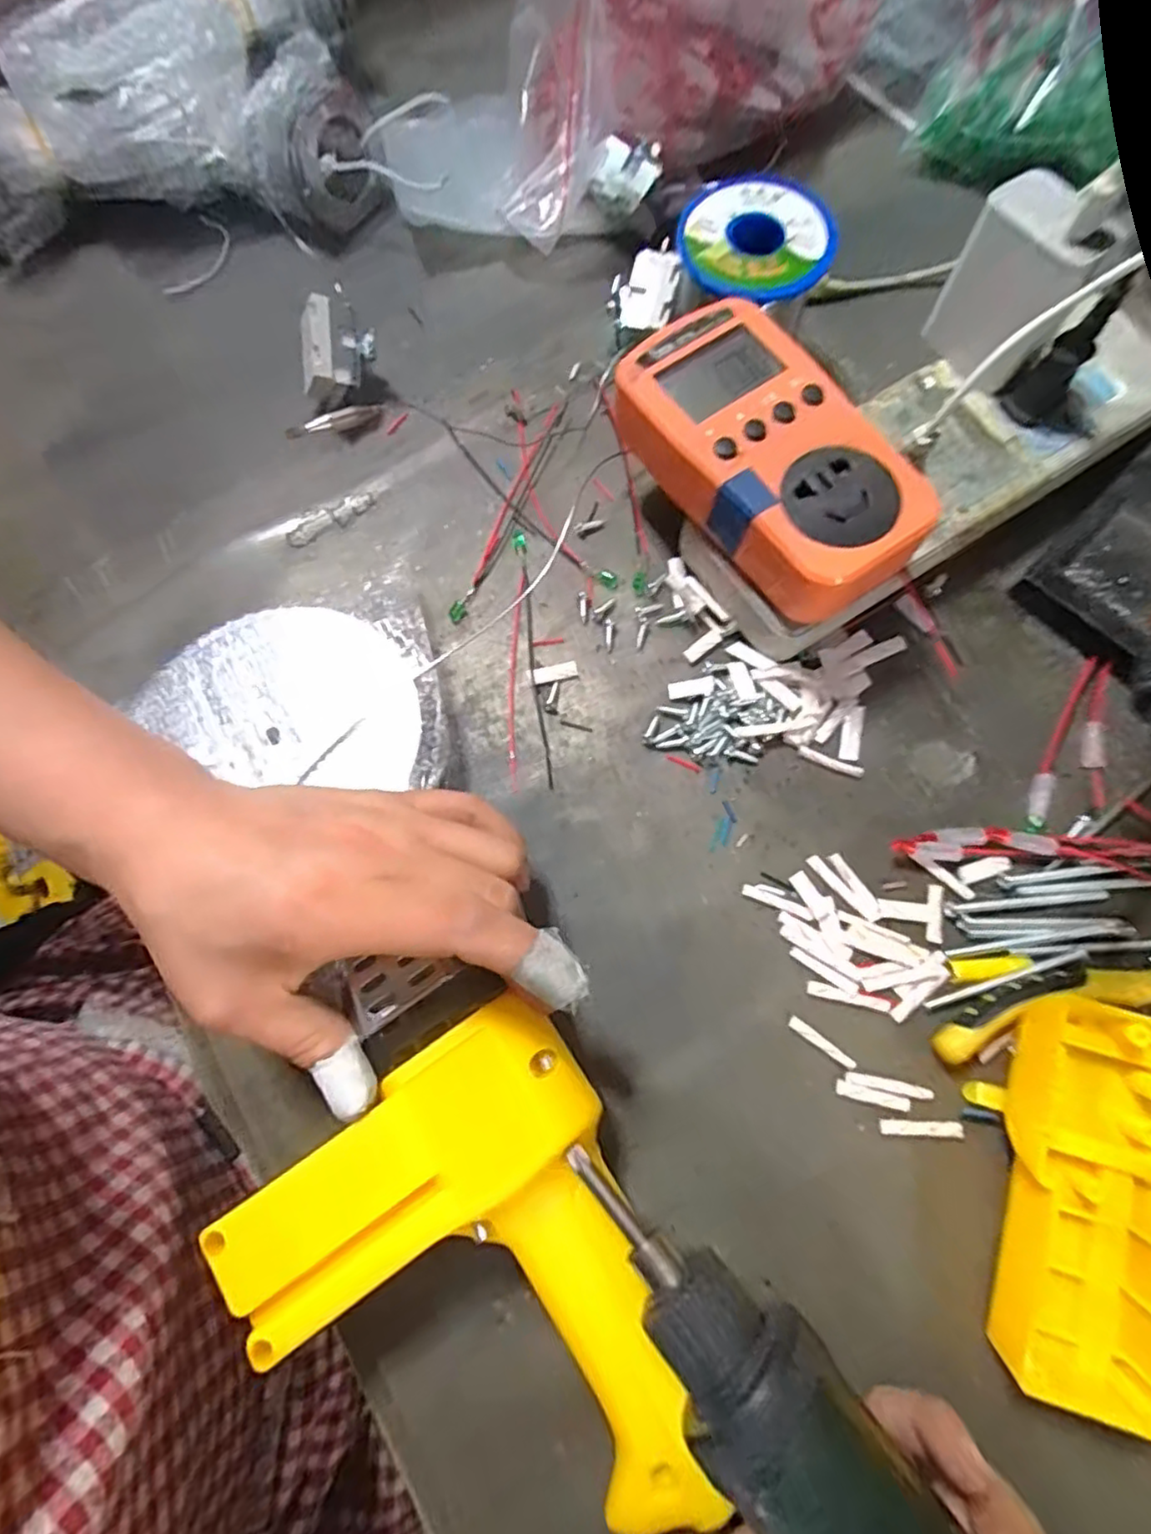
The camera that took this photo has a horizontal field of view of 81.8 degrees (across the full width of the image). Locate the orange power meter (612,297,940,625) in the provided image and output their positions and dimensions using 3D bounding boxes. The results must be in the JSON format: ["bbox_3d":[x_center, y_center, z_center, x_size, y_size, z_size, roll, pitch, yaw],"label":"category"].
[{"bbox_3d":[0.075,-0.119,0.257,0.062,0.031,0.125,-35,76,-8],"label":"orange power meter"}]

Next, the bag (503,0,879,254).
[{"bbox_3d":[0.059,-0.381,0.321,0.237,0.132,0.083,-31,76,-7],"label":"bag"}]

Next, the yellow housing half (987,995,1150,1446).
[{"bbox_3d":[0.217,0.152,0.210,0.145,0.038,0.115,15,75,6],"label":"yellow housing half"}]

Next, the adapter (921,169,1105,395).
[{"bbox_3d":[0.177,-0.192,0.268,0.030,0.057,0.049,-26,75,-5],"label":"adapter"}]

